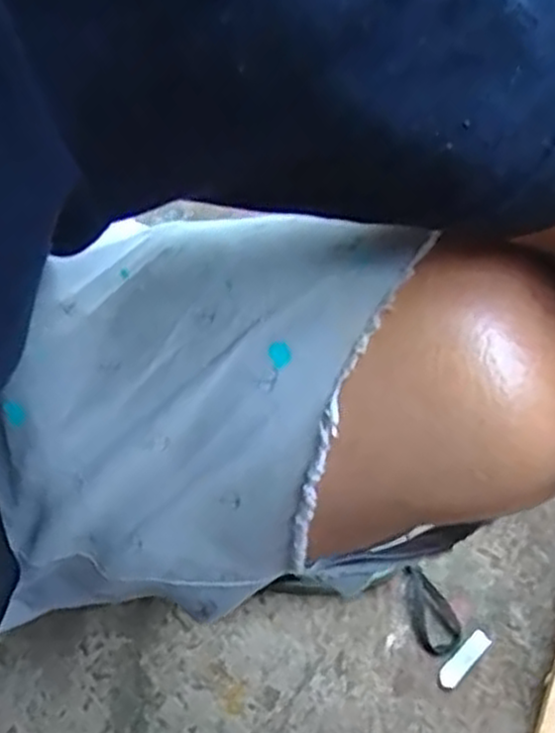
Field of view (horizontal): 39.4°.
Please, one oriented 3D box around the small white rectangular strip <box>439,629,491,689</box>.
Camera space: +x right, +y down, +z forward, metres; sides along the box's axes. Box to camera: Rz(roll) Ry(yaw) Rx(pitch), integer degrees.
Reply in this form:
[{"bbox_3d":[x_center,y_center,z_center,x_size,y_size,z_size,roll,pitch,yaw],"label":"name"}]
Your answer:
[{"bbox_3d":[0.125,0.197,0.521,0.013,0.006,0.045,33,58,33],"label":"small white rectangular strip"}]

